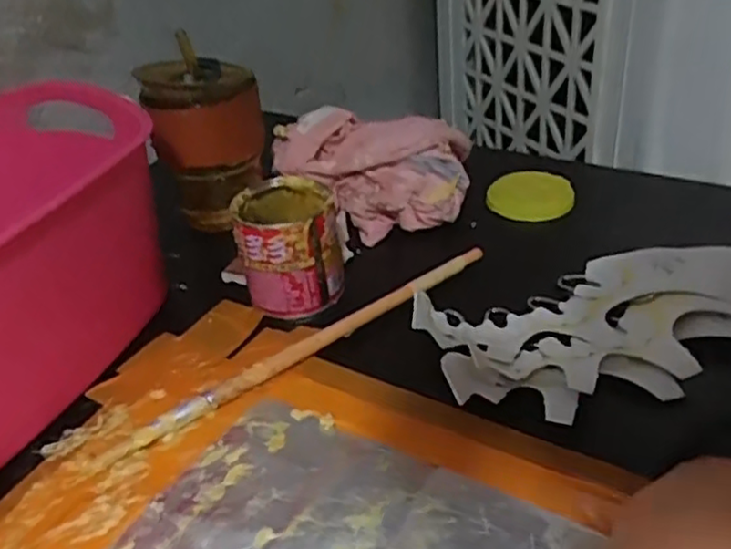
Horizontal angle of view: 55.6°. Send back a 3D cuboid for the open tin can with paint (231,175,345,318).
[{"bbox_3d":[-0.049,-0.018,0.451,0.061,0.073,0.063,-4,34,3],"label":"open tin can with paint"}]

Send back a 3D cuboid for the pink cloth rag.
[{"bbox_3d":[-0.002,-0.079,0.530,0.156,0.059,0.084,6,36,18],"label":"pink cloth rag"}]

